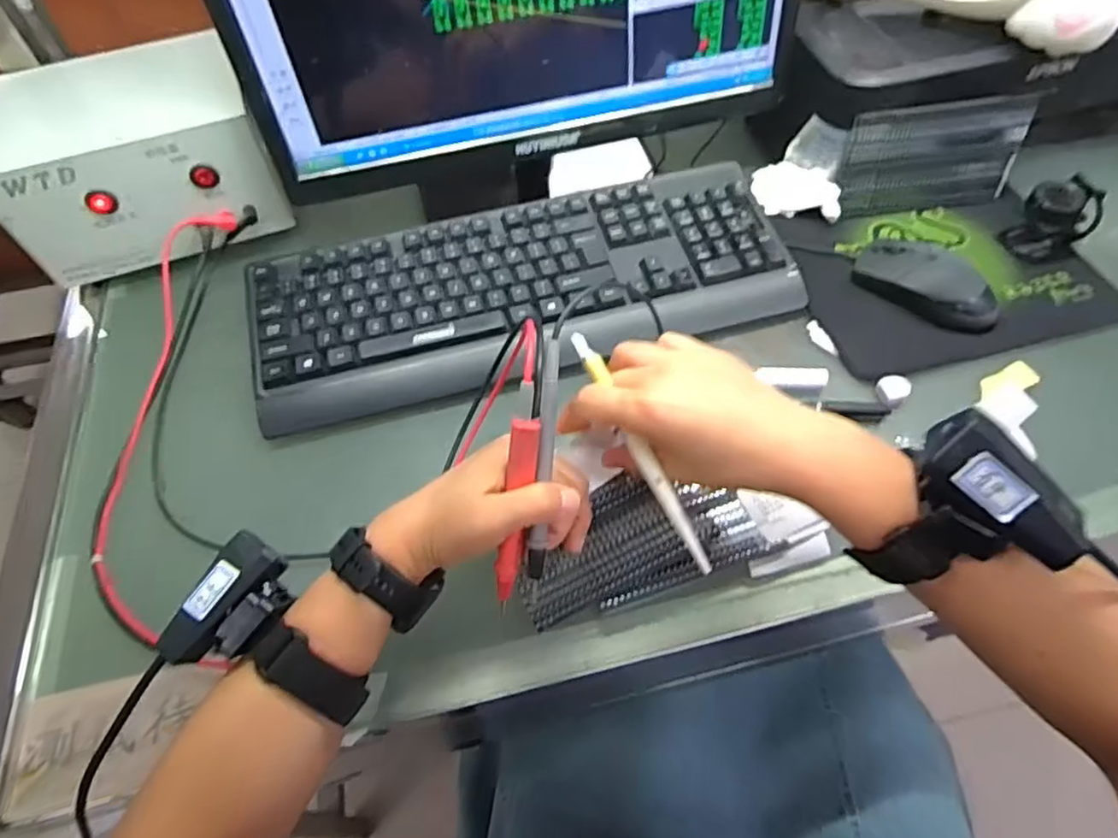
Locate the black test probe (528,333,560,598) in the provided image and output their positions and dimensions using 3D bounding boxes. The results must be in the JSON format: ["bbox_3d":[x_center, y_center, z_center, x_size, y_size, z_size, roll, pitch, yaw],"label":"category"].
[{"bbox_3d":[-0.008,0.025,0.351,0.008,0.009,0.133,5,95,6],"label":"black test probe"}]

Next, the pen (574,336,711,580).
[{"bbox_3d":[0.045,0.017,0.362,0.012,0.009,0.150,-26,81,-14],"label":"pen"}]

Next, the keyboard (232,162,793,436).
[{"bbox_3d":[-0.026,-0.109,0.537,0.435,0.045,0.156,-14,57,-7],"label":"keyboard"}]

